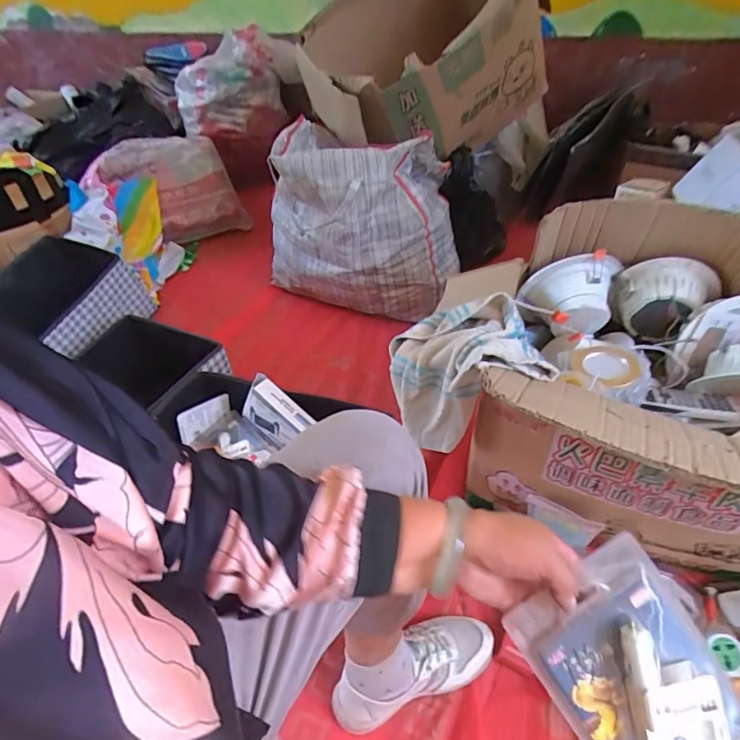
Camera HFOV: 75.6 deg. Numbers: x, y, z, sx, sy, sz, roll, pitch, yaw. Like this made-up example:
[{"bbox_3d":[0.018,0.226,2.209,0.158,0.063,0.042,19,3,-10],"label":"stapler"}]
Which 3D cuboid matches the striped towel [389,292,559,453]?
[{"bbox_3d":[0.134,-0.006,0.715,0.201,0.191,0.203,-2,43,2],"label":"striped towel"}]

